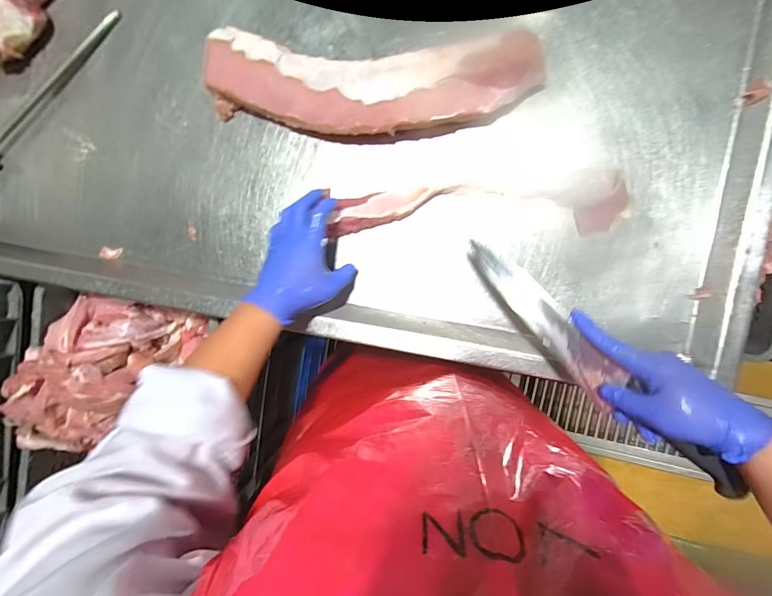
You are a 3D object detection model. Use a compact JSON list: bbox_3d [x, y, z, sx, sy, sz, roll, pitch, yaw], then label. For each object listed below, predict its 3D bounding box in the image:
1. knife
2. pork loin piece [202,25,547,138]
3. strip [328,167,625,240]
[{"bbox_3d":[0.212,0.066,0.418,0.046,0.026,0.344,-44,71,6],"label":"knife"},{"bbox_3d":[-0.031,-0.277,0.508,0.434,0.057,0.123,6,92,8],"label":"pork loin piece"},{"bbox_3d":[0.119,-0.117,0.509,0.368,0.034,0.072,-2,90,5],"label":"strip"}]

